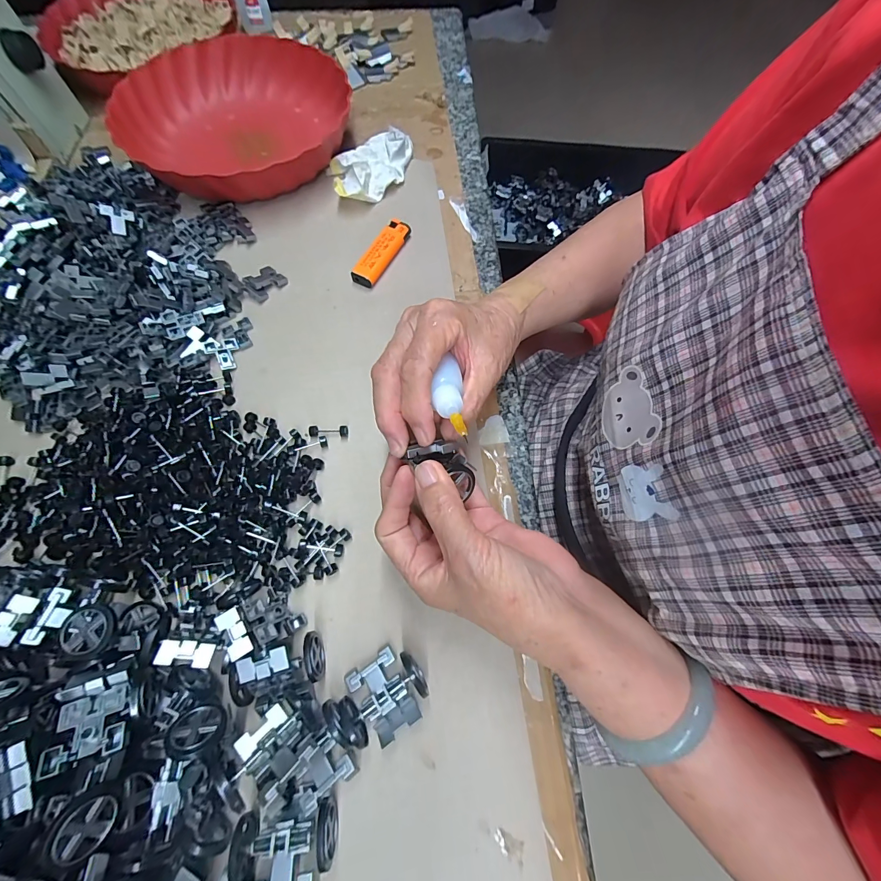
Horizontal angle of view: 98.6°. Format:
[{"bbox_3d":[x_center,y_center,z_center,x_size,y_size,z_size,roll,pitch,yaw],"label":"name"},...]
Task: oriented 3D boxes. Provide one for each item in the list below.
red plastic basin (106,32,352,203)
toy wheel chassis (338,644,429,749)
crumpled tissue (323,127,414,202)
[{"bbox_3d":[-0.225,-0.349,0.420,0.230,0.060,0.230,1,66,-2],"label":"red plastic basin"},{"bbox_3d":[-0.034,0.153,0.226,0.050,0.023,0.042,-29,71,-14],"label":"toy wheel chassis"},{"bbox_3d":[-0.075,-0.303,0.421,0.114,0.027,0.068,-38,73,-17],"label":"crumpled tissue"}]

